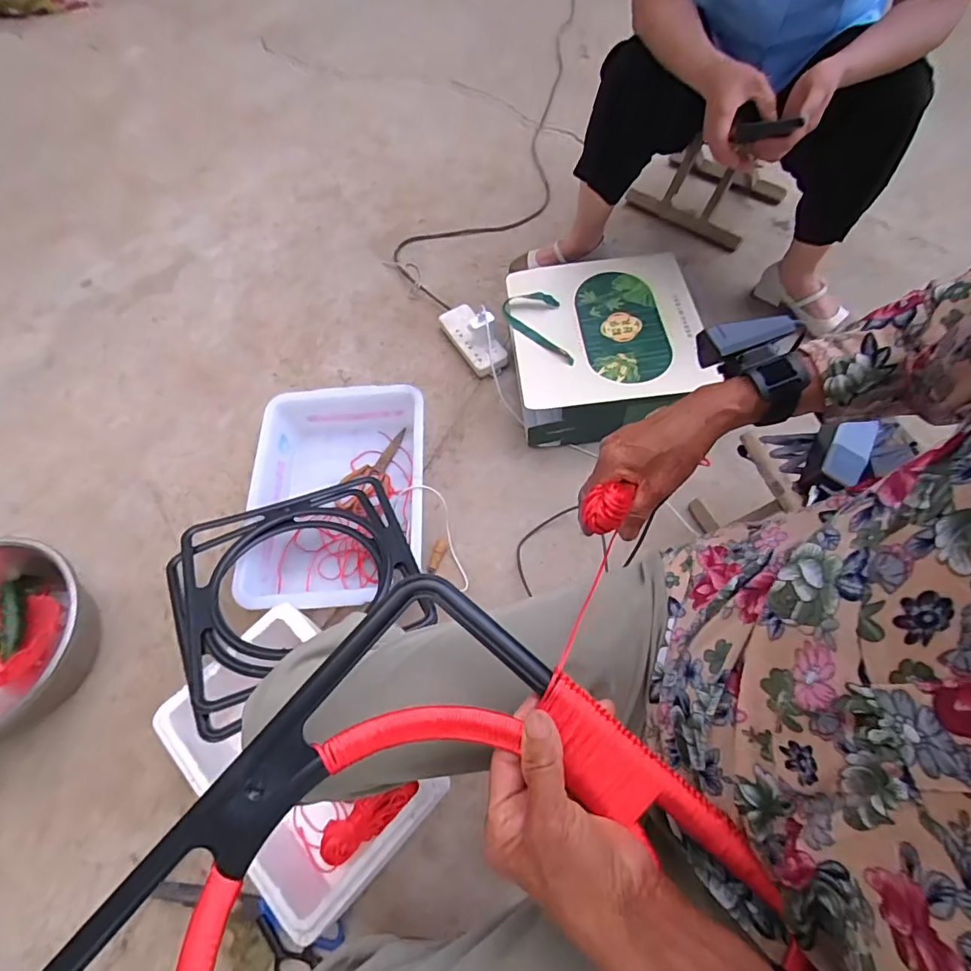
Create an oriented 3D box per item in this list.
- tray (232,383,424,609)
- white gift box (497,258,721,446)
[{"bbox_3d":[-0.268,0.017,0.925,0.318,0.114,0.424,-1,61,0],"label":"tray"},{"bbox_3d":[0.226,-0.280,1.011,0.349,0.108,0.364,-6,61,-3],"label":"white gift box"}]

